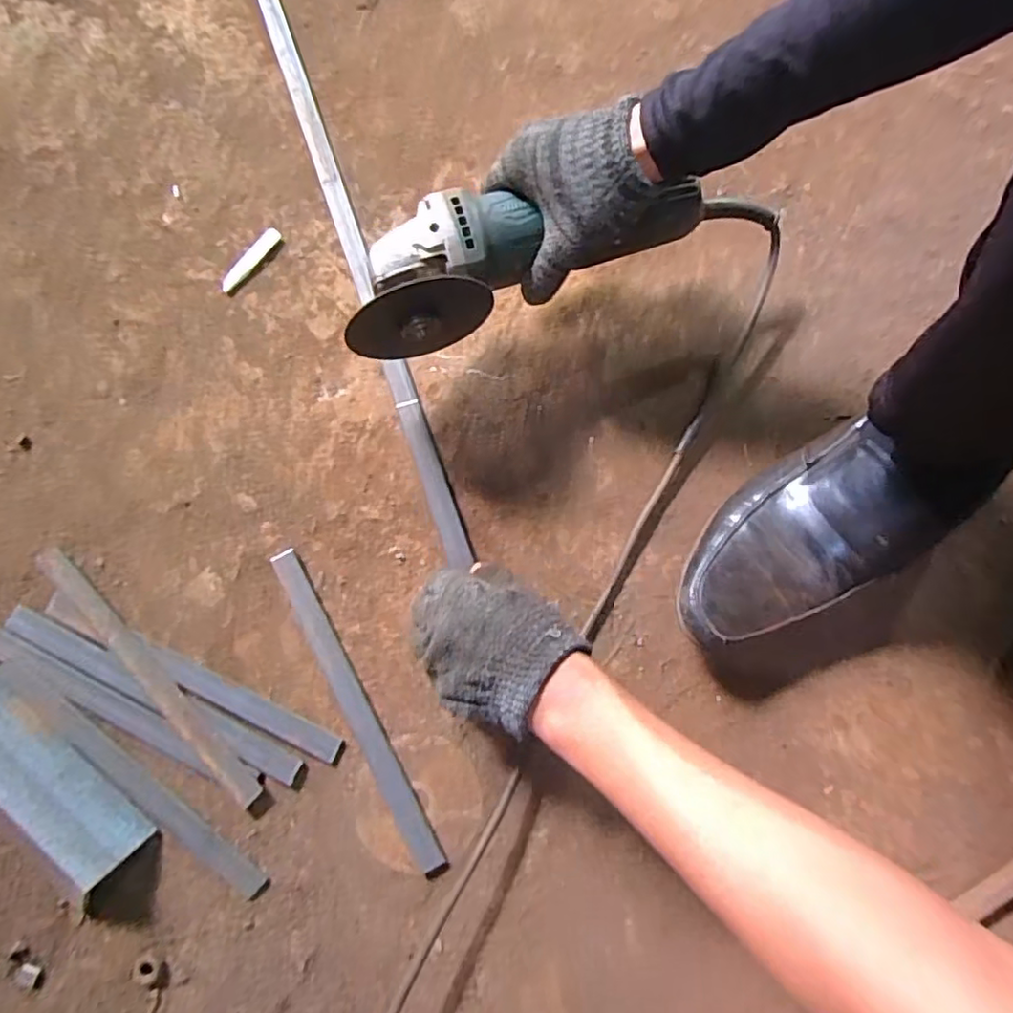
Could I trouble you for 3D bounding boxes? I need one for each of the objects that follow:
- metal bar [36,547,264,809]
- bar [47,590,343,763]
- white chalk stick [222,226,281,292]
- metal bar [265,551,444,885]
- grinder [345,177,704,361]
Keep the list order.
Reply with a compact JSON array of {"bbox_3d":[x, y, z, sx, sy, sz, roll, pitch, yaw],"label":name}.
[{"bbox_3d":[-0.262,0.121,0.450,0.019,0.004,0.240,-43,82,-9],"label":"metal bar"},{"bbox_3d":[-0.230,0.123,0.451,0.242,0.004,0.019,25,79,4],"label":"bar"},{"bbox_3d":[-0.214,-0.207,0.518,0.016,0.006,0.067,35,80,6],"label":"white chalk stick"},{"bbox_3d":[-0.112,0.144,0.449,0.020,0.004,0.249,-29,80,-7],"label":"metal bar"},{"bbox_3d":[0.012,-0.178,0.440,0.263,0.094,0.079,-20,78,-7],"label":"grinder"}]

